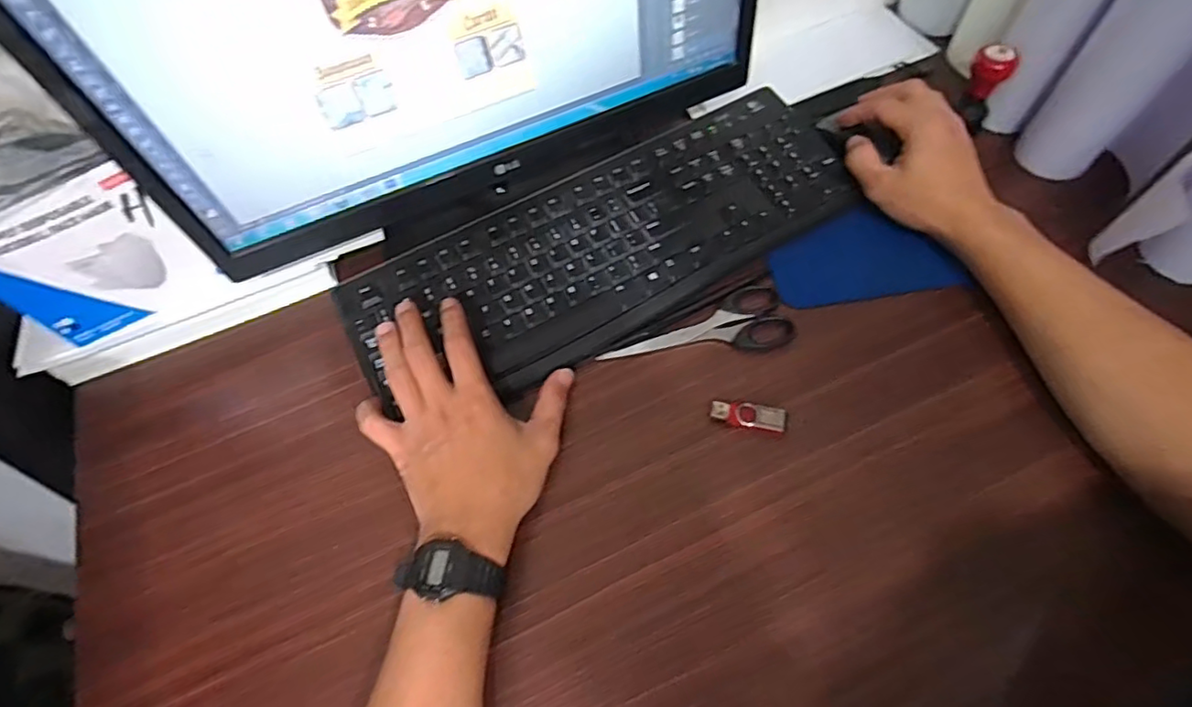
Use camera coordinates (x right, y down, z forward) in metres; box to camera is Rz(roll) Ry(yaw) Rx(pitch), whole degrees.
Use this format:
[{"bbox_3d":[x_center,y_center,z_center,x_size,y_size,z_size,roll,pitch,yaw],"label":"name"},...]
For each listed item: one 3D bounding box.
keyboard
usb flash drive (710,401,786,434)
[{"bbox_3d":[0.010,-0.093,0.485,0.430,0.015,0.156,-25,69,-10],"label":"keyboard"},{"bbox_3d":[0.110,0.046,0.420,0.053,0.010,0.020,10,68,5],"label":"usb flash drive"}]

